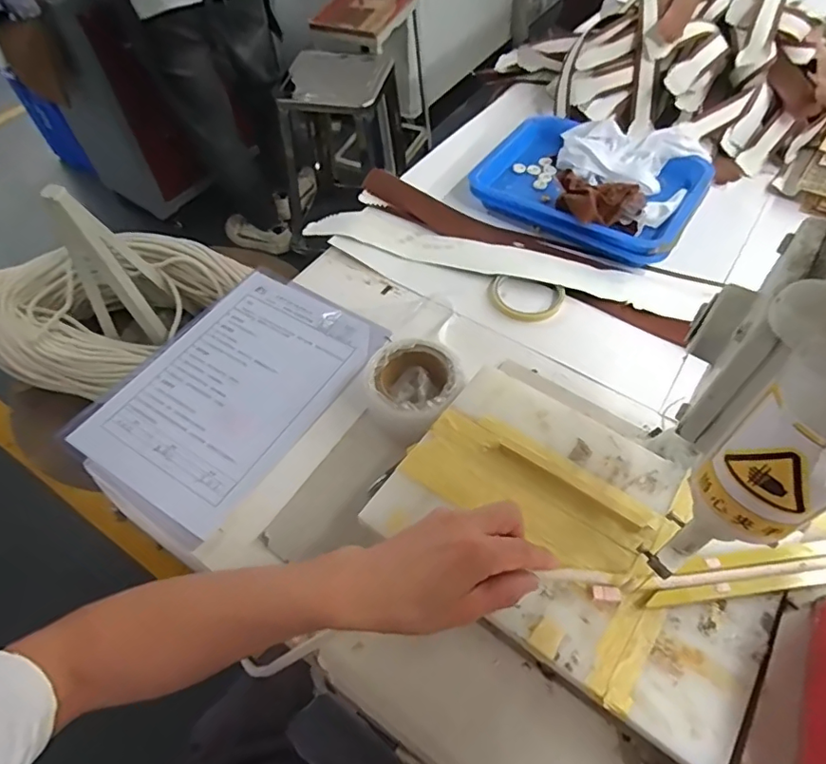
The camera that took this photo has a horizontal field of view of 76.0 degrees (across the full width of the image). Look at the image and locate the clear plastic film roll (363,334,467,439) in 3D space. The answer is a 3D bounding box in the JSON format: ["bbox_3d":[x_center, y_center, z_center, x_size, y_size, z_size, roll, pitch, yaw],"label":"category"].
[{"bbox_3d":[0.001,0.008,0.558,0.100,0.048,0.114,-24,58,-14],"label":"clear plastic film roll"}]

